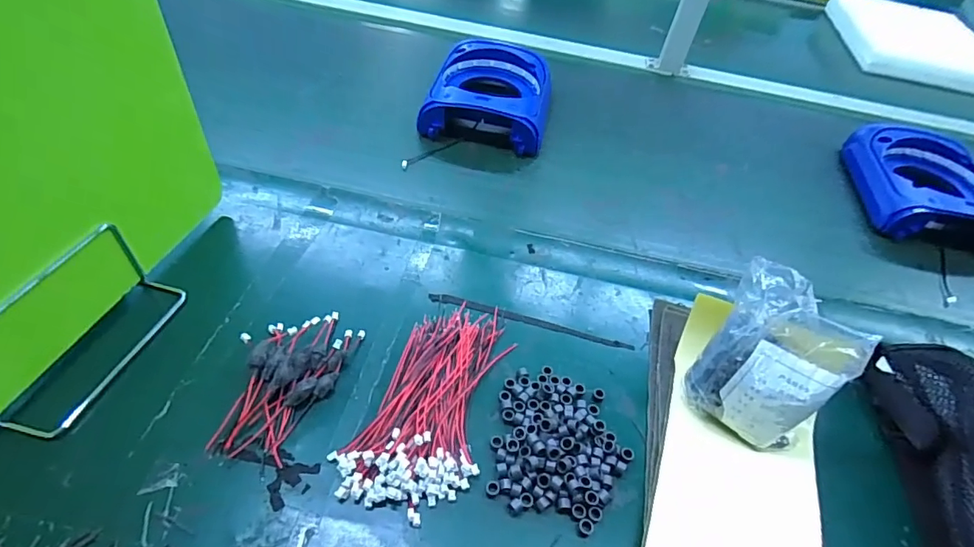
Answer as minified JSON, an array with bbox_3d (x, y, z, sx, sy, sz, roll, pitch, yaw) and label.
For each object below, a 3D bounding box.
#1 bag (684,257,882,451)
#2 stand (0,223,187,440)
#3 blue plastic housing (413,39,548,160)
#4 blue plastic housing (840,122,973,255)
[{"bbox_3d":[0.220,0.075,0.392,0.097,0.136,0.061,38,53,26],"label":"bag"},{"bbox_3d":[-0.318,0.038,0.383,0.055,0.085,0.152,13,46,6],"label":"stand"},{"bbox_3d":[0.007,-0.257,0.722,0.163,0.076,0.193,12,46,4],"label":"blue plastic housing"},{"bbox_3d":[0.622,-0.128,0.703,0.166,0.059,0.241,13,46,5],"label":"blue plastic housing"}]

